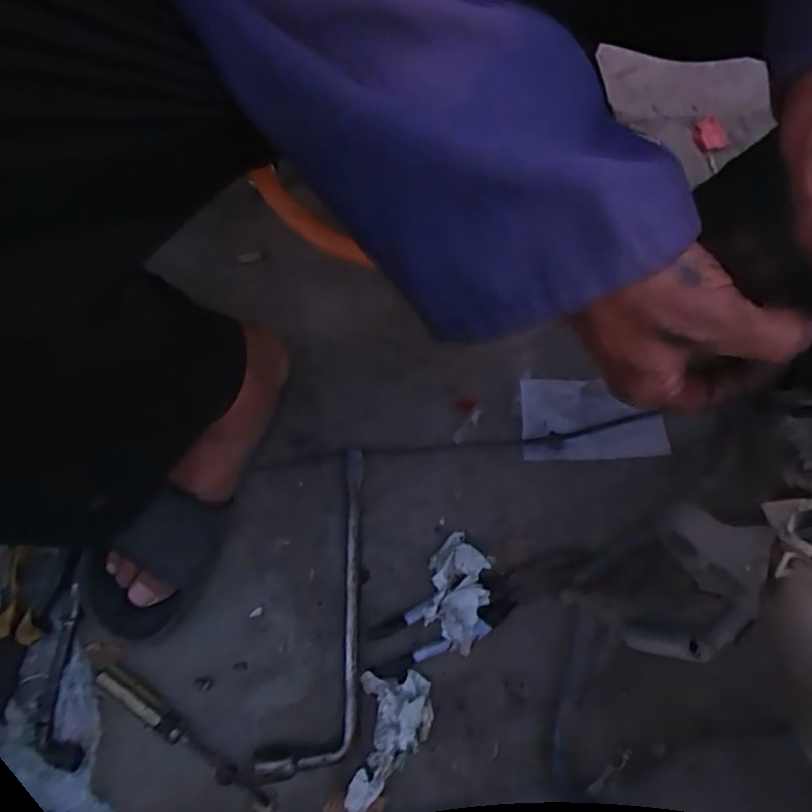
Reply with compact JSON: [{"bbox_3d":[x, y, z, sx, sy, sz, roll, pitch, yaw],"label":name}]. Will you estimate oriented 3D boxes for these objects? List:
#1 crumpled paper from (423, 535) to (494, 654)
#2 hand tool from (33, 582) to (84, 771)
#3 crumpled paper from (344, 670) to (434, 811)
[{"bbox_3d":[0.043,0.153,0.524,0.051,0.037,0.090,17,72,2],"label":"crumpled paper"},{"bbox_3d":[-0.263,0.206,0.476,0.031,0.009,0.128,-8,73,-4],"label":"hand tool"},{"bbox_3d":[-0.011,0.261,0.489,0.057,0.028,0.097,7,72,-2],"label":"crumpled paper"}]

